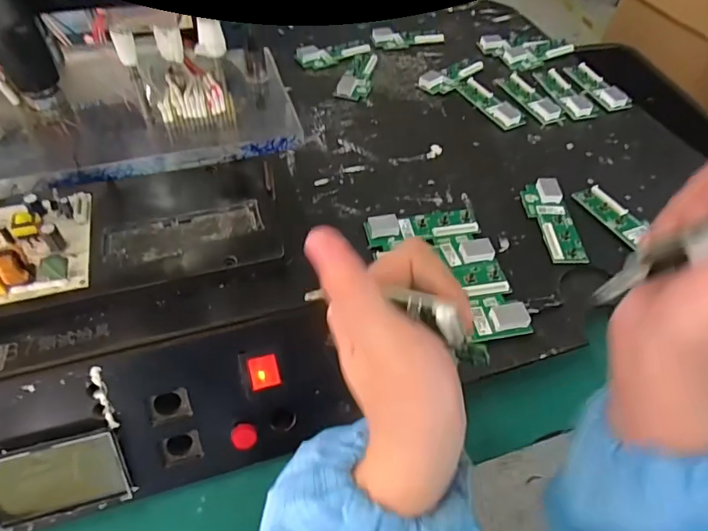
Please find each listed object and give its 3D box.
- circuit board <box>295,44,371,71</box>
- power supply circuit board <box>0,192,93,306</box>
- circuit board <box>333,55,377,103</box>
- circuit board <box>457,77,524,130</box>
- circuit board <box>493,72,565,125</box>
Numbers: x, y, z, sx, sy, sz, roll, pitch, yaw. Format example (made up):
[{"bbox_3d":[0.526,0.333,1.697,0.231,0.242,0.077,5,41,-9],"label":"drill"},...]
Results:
[{"bbox_3d":[-0.025,-0.272,0.628,0.097,0.011,0.036,-9,53,-9],"label":"circuit board"},{"bbox_3d":[-0.217,-0.016,0.303,0.088,0.026,0.083,-12,54,-11],"label":"power supply circuit board"},{"bbox_3d":[0.007,-0.239,0.600,0.039,0.012,0.102,12,53,7],"label":"circuit board"},{"bbox_3d":[0.160,-0.195,0.572,0.032,0.012,0.099,-21,56,-18],"label":"circuit board"},{"bbox_3d":[0.211,-0.205,0.584,0.042,0.013,0.104,-19,55,-16],"label":"circuit board"}]

